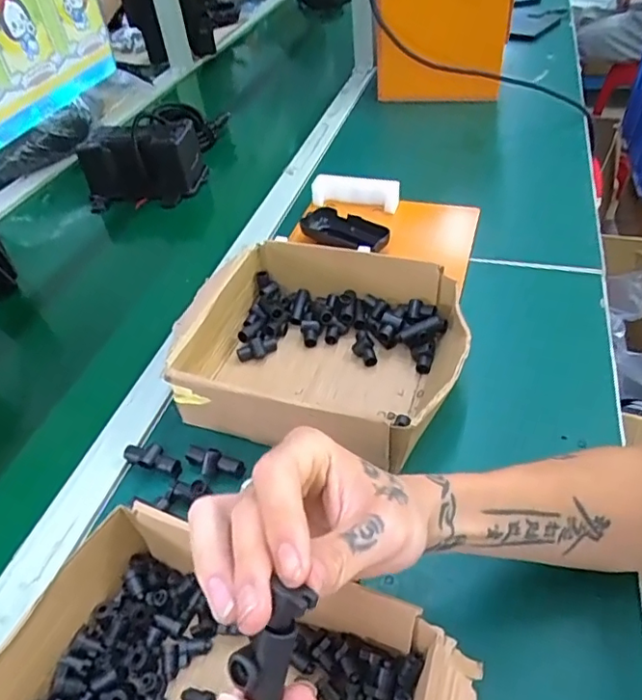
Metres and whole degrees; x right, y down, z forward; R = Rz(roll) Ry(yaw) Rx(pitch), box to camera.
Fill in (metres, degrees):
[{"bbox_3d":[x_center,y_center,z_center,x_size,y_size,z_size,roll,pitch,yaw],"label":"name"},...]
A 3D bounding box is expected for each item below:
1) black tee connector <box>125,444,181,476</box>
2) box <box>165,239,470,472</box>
[{"bbox_3d":[-0.144,0.091,0.473,0.052,0.013,0.019,10,46,17],"label":"black tee connector"},{"bbox_3d":[-0.001,-0.005,0.526,0.251,0.064,0.206,12,47,18],"label":"box"}]

